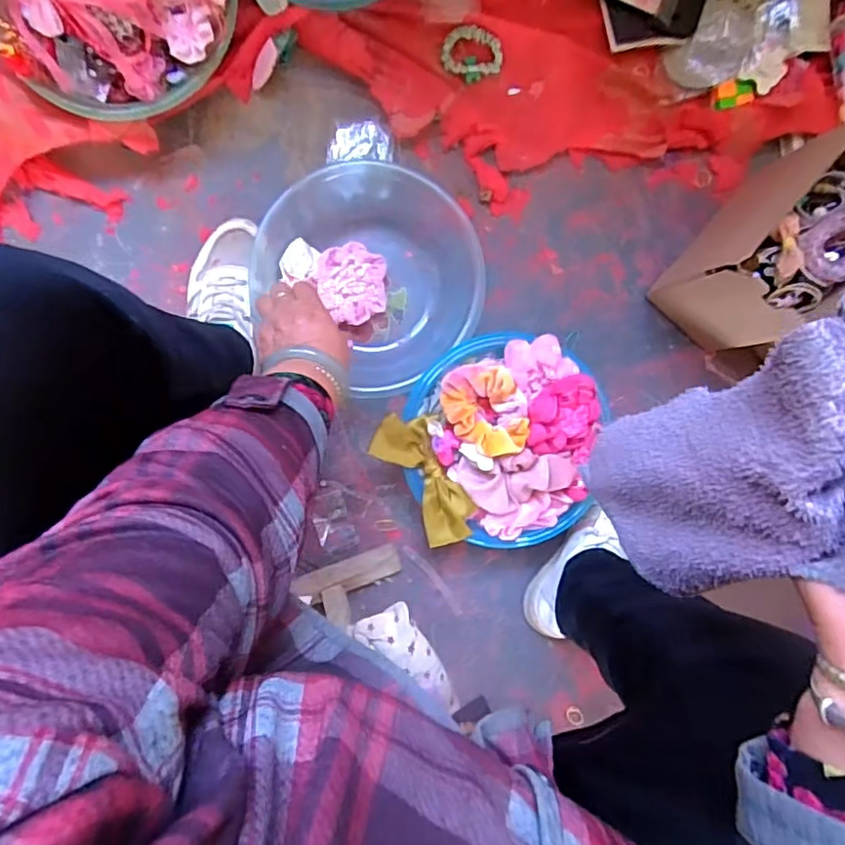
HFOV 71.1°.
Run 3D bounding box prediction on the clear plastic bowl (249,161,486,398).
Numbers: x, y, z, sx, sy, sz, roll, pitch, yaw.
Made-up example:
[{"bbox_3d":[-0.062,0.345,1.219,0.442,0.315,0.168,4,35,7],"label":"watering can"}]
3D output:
[{"bbox_3d":[-0.054,-0.166,0.652,0.223,0.066,0.234,-44,96,-1],"label":"clear plastic bowl"}]

